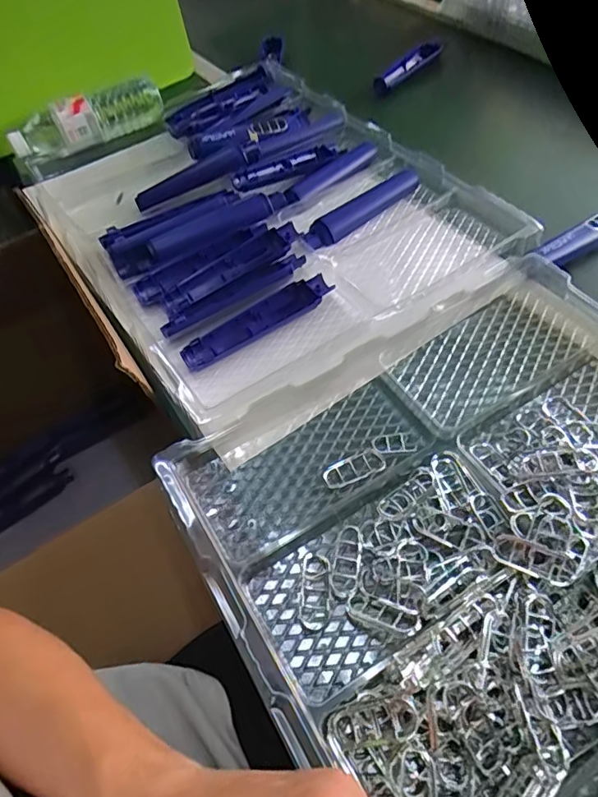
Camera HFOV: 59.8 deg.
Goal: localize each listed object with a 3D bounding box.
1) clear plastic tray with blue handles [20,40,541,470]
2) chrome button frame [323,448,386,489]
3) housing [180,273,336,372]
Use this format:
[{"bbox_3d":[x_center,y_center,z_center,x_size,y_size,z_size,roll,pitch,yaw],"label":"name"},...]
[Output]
[{"bbox_3d":[-0.052,-0.228,0.643,0.437,0.064,0.560,-32,57,-17],"label":"clear plastic tray with blue handles"},{"bbox_3d":[0.045,0.057,0.424,0.051,0.006,0.024,-19,54,-8],"label":"chrome button frame"},{"bbox_3d":[-0.041,-0.077,0.516,0.164,0.012,0.034,-30,57,-16],"label":"housing"}]

